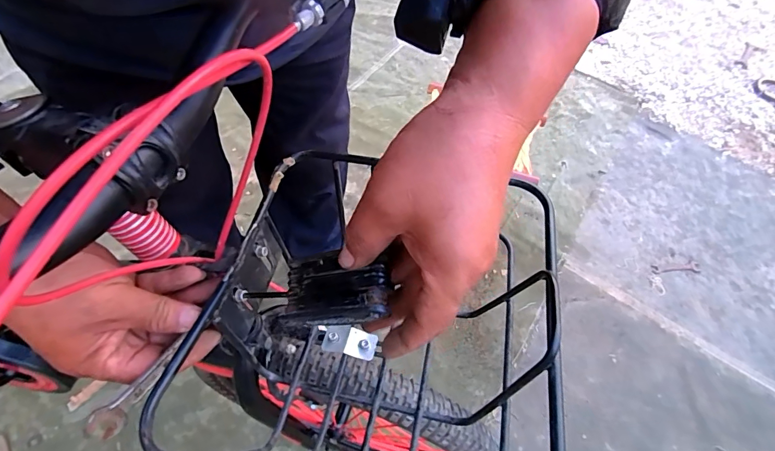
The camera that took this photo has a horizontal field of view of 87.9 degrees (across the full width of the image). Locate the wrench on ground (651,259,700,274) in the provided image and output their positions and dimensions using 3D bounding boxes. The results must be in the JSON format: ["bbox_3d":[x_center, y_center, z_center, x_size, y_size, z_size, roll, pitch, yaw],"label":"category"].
[{"bbox_3d":[0.813,0.121,1.137,0.141,0.010,0.038,0,58,-8],"label":"wrench on ground"}]

